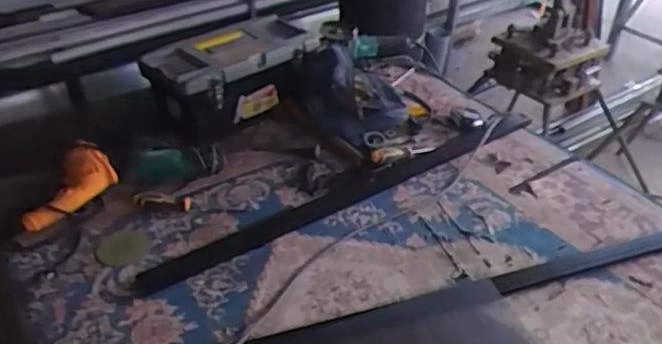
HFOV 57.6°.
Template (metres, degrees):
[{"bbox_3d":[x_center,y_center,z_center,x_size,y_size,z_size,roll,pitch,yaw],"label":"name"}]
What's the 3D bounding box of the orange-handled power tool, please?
[{"bbox_3d":[-0.552,0.033,1.257,0.125,0.082,0.249,19,40,21],"label":"orange-handled power tool"}]

